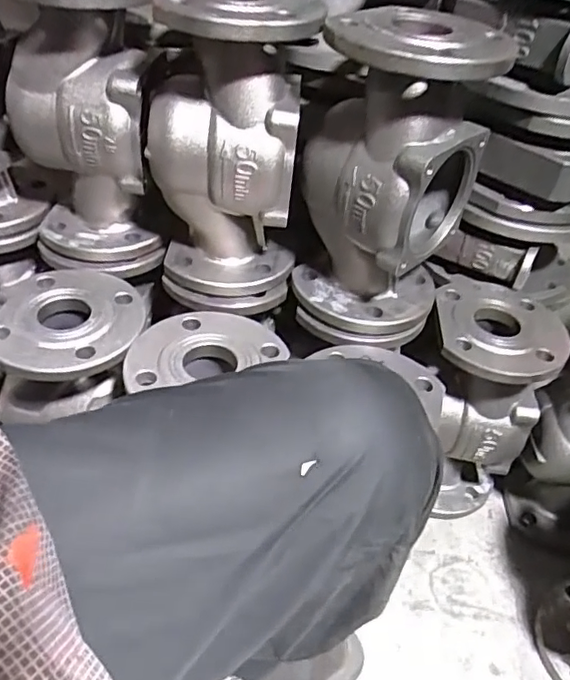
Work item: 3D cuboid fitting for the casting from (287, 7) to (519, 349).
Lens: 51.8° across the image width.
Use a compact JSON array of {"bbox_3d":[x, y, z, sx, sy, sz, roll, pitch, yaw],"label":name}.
[{"bbox_3d":[0.092,-0.141,0.554,0.153,0.277,0.150,18,42,12],"label":"casting"}]

